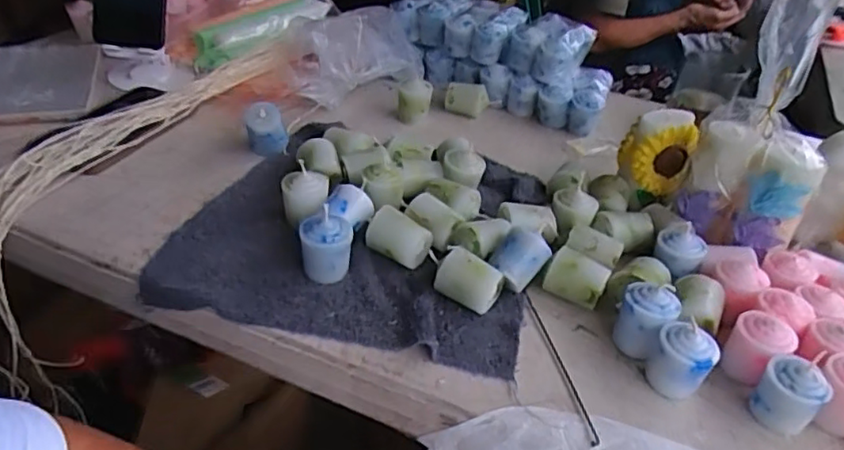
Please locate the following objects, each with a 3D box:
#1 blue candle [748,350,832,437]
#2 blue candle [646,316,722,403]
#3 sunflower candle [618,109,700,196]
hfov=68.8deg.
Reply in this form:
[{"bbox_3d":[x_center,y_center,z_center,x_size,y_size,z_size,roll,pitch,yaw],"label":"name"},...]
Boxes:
[{"bbox_3d":[0.239,0.109,0.400,0.034,0.046,0.036,-26,46,-35],"label":"blue candle"},{"bbox_3d":[0.174,0.091,0.414,0.036,0.045,0.029,28,42,27],"label":"blue candle"},{"bbox_3d":[0.220,-0.070,0.578,0.062,0.067,0.040,11,37,7],"label":"sunflower candle"}]

